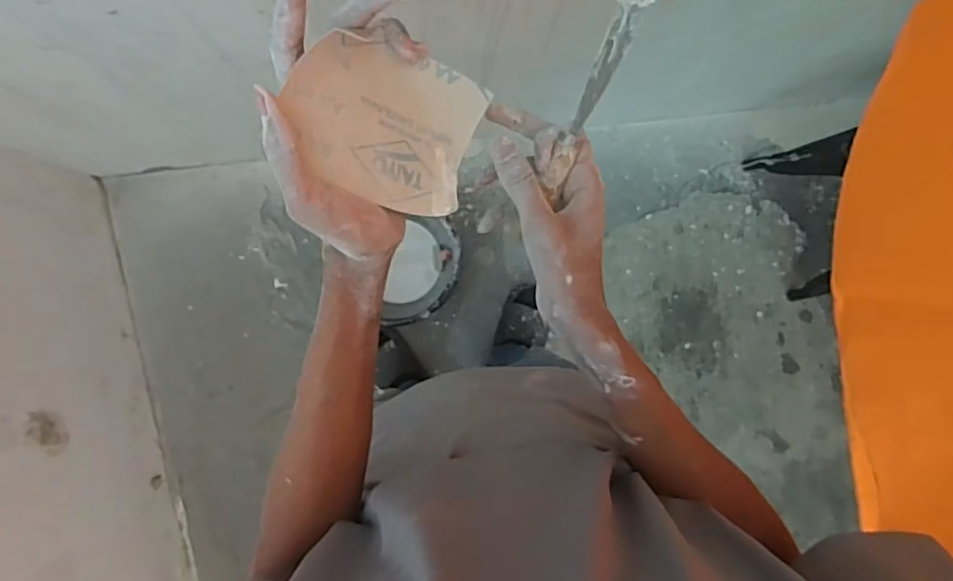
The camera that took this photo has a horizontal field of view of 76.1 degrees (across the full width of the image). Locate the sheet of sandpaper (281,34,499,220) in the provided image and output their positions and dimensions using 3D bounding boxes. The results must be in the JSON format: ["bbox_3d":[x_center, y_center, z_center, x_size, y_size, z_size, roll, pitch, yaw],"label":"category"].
[{"bbox_3d":[-0.053,-0.100,0.368,0.119,0.020,0.091,15,85,-42],"label":"sheet of sandpaper"}]

